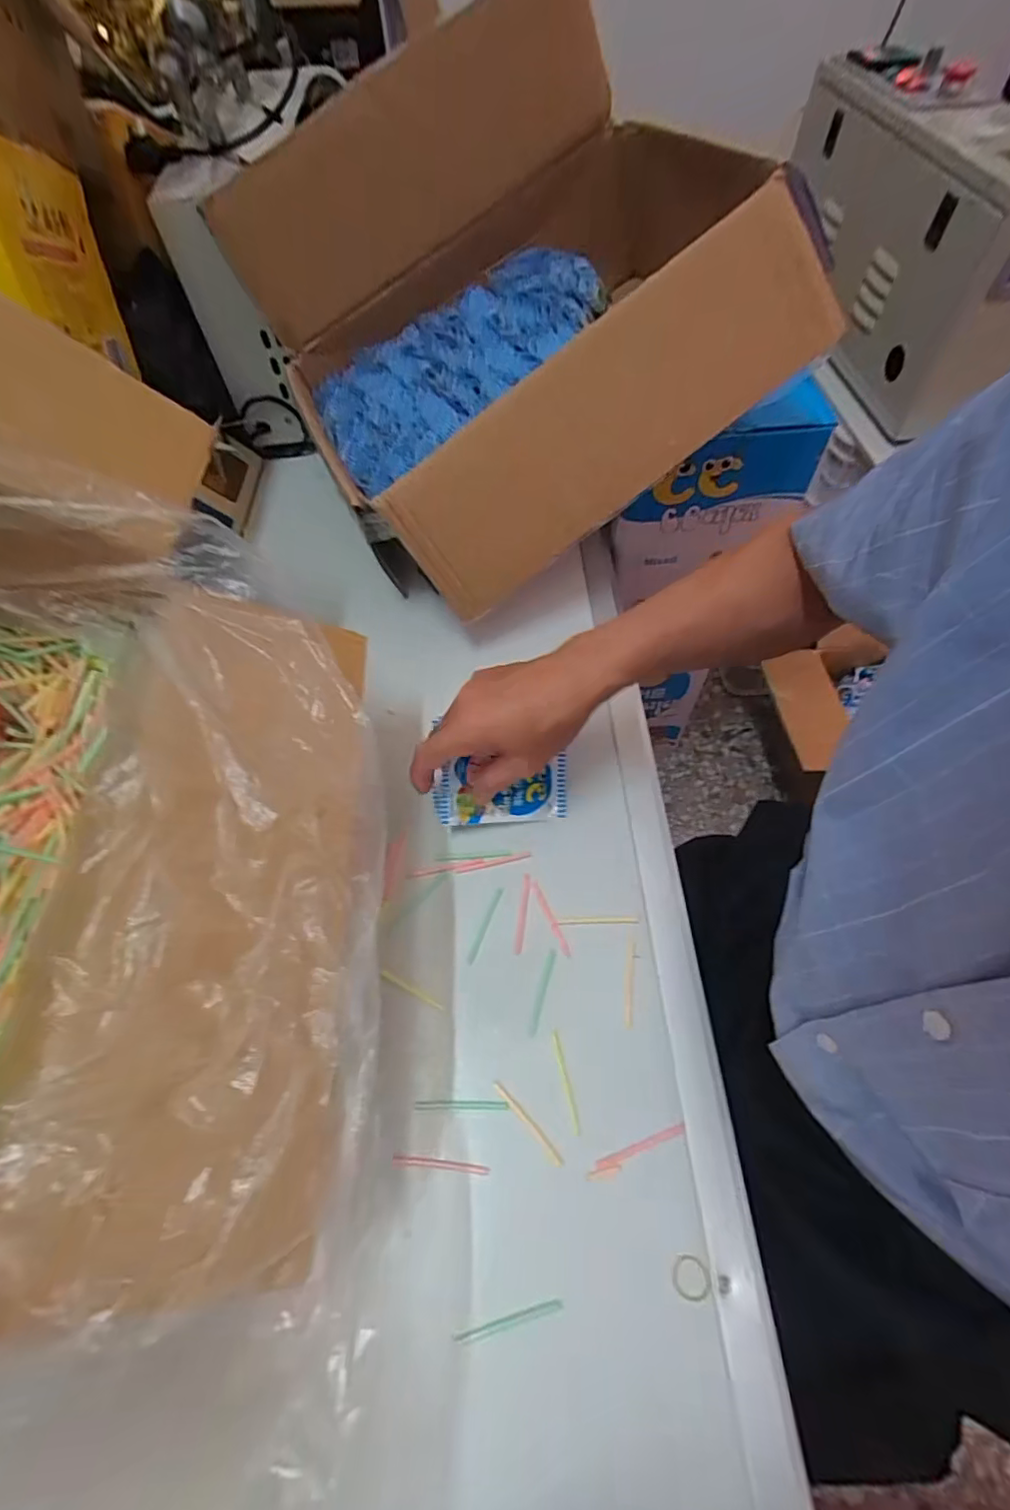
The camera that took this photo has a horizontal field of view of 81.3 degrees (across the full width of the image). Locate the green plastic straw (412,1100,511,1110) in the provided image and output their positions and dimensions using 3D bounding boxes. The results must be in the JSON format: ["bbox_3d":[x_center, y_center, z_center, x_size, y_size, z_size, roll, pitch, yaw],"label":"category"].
[{"bbox_3d":[-0.029,0.230,0.386,0.061,0.004,0.005,-1,59,2],"label":"green plastic straw"}]

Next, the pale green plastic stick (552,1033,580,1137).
[{"bbox_3d":[0.041,0.218,0.393,0.005,0.004,0.061,-12,60,-5],"label":"pale green plastic stick"}]

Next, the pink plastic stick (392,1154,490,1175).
[{"bbox_3d":[-0.040,0.258,0.371,0.060,0.004,0.006,4,60,5],"label":"pink plastic stick"}]

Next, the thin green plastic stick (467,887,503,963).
[{"bbox_3d":[-0.015,0.129,0.450,0.006,0.004,0.061,20,62,14],"label":"thin green plastic stick"}]

